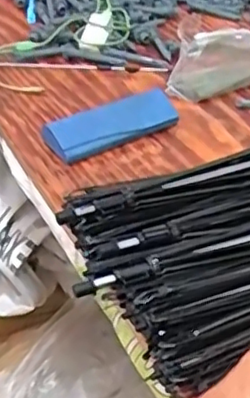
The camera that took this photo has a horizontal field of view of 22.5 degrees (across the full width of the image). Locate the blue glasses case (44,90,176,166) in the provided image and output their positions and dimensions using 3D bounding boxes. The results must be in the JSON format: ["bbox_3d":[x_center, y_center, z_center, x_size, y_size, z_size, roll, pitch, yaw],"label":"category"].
[{"bbox_3d":[-0.015,-0.090,0.756,0.163,0.033,0.055,-21,44,-24],"label":"blue glasses case"}]

